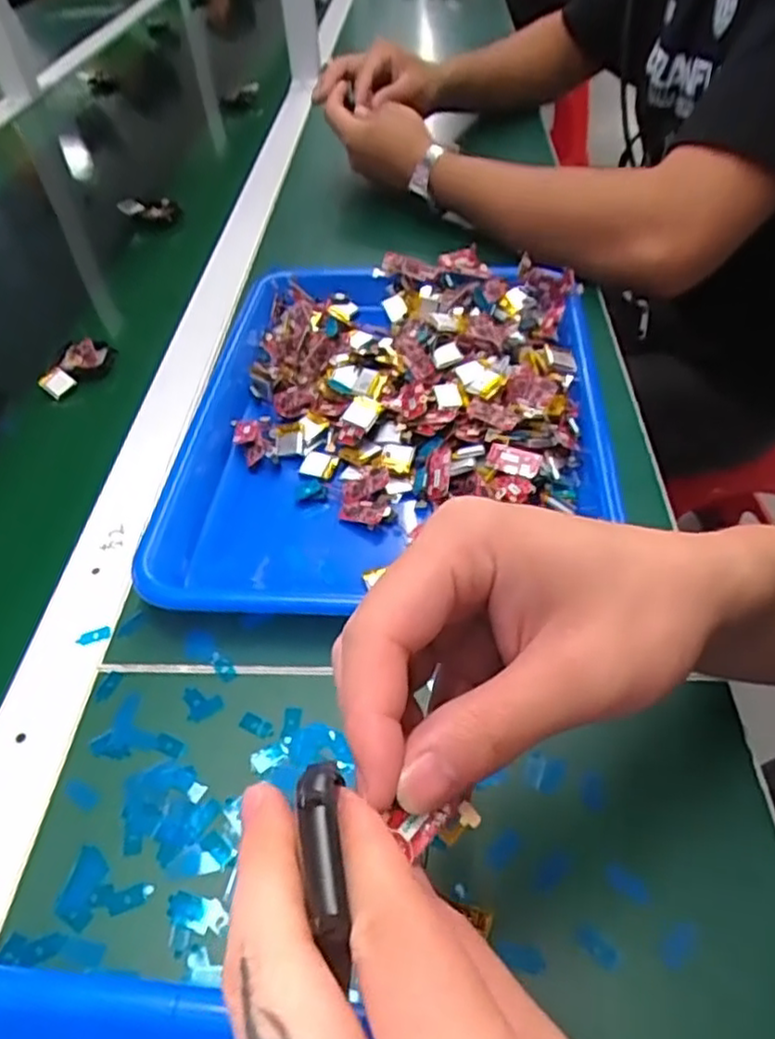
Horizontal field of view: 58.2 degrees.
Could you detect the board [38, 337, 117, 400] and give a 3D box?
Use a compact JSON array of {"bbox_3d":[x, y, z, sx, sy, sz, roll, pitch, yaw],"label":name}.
[{"bbox_3d":[-0.235,-0.114,0.520,0.038,0.017,0.054,13,49,16],"label":"board"}]

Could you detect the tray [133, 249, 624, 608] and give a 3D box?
[{"bbox_3d":[0.000,-0.073,0.444,0.265,0.044,0.319,0,47,4],"label":"tray"}]

